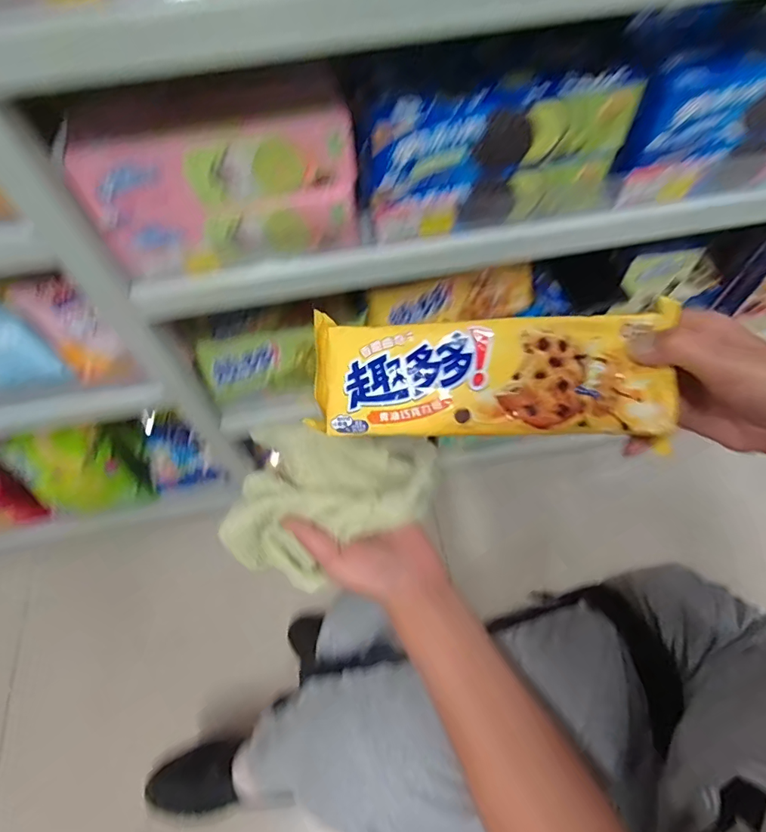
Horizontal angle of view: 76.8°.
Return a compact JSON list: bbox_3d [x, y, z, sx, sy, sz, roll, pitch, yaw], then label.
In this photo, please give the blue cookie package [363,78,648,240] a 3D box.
[{"bbox_3d":[0.093,-0.219,0.412,0.217,0.100,0.035,-11,61,-4],"label":"blue cookie package"}]

